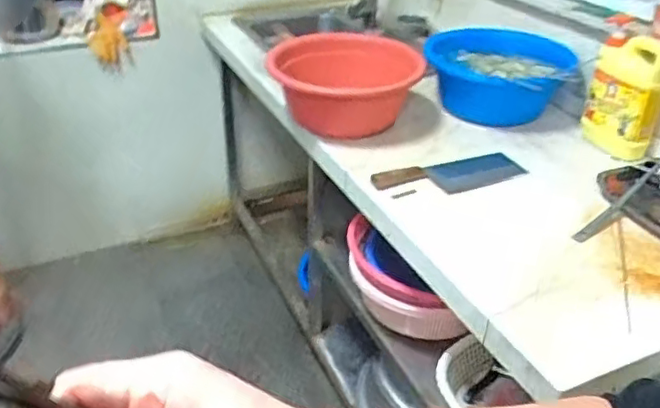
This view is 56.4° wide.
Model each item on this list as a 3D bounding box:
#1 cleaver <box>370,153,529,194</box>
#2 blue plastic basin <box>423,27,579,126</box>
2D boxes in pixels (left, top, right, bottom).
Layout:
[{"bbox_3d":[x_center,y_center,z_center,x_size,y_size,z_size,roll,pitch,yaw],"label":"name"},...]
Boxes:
[{"bbox_3d":[0.222,-0.053,1.131,0.296,0.034,0.086,-13,35,-20],"label":"cleaver"},{"bbox_3d":[0.379,-0.279,1.361,0.285,0.141,0.291,1,32,0],"label":"blue plastic basin"}]

